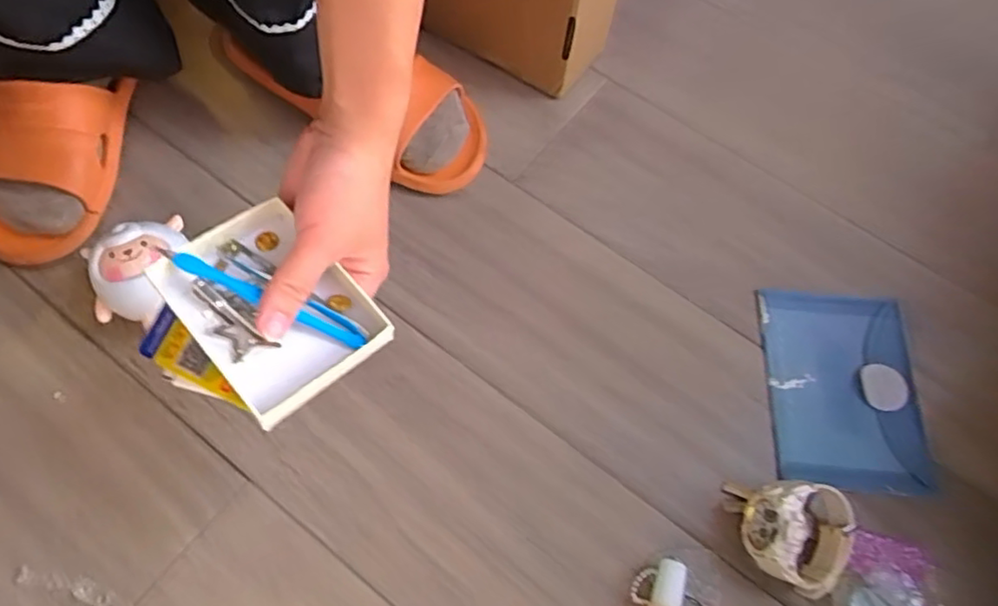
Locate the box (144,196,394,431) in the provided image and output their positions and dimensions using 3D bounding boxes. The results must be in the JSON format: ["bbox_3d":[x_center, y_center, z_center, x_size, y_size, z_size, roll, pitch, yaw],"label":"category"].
[{"bbox_3d":[-0.107,0.002,0.298,0.070,0.026,0.091,-38,72,-19],"label":"box"}]

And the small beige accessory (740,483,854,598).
[{"bbox_3d":[0.191,0.146,0.395,0.067,0.046,0.066,4,64,-2],"label":"small beige accessory"}]

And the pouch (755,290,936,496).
[{"bbox_3d":[0.252,0.060,0.462,0.111,0.008,0.145,5,64,-1],"label":"pouch"}]

